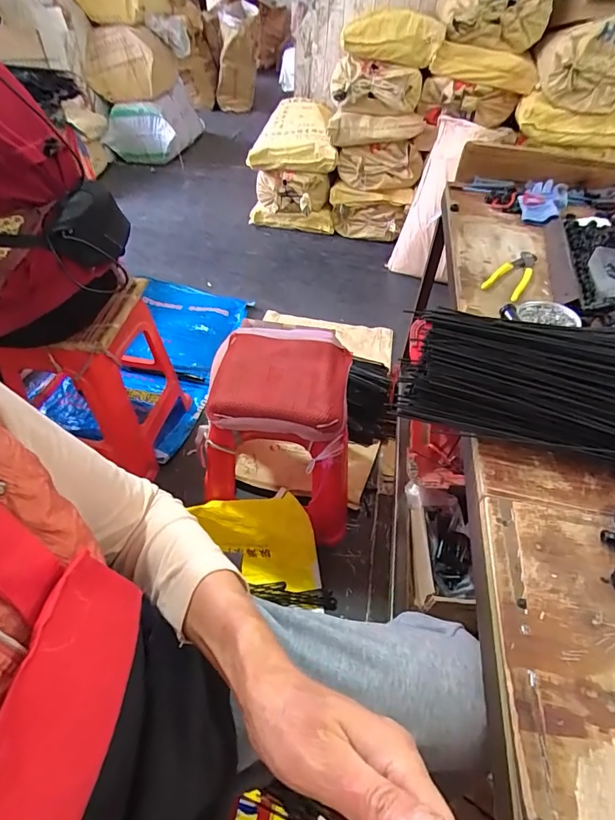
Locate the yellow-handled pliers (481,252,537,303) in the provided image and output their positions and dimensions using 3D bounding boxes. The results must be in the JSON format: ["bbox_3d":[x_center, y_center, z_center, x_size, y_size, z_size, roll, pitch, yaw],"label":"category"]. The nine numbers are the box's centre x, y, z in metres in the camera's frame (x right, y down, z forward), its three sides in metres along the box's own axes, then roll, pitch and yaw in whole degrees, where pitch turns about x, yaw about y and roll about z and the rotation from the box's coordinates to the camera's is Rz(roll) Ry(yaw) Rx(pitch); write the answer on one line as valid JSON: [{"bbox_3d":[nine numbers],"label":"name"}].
[{"bbox_3d":[0.368,-0.245,0.777,0.060,0.012,0.158,33,53,24],"label":"yellow-handled pliers"}]

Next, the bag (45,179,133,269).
[{"bbox_3d":[-0.452,-0.382,0.926,0.101,0.106,0.200,4,47,-1],"label":"bag"}]

